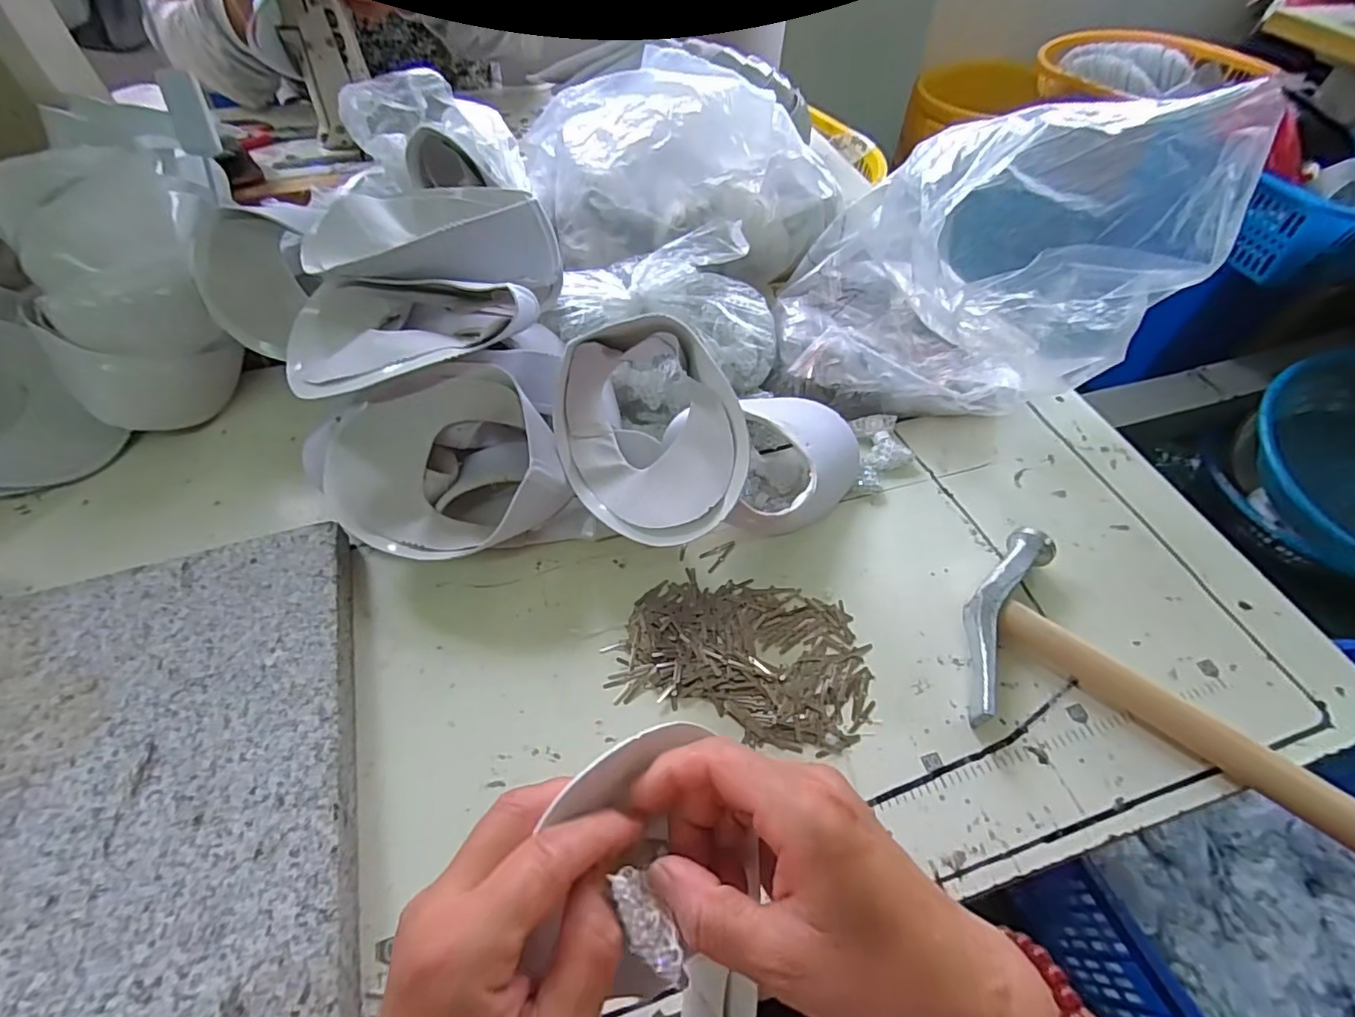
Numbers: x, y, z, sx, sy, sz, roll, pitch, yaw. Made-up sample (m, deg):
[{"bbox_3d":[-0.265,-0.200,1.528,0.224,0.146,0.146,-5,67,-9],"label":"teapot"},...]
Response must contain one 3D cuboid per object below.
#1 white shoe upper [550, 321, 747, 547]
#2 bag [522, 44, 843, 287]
[{"bbox_3d":[-0.006,-0.048,0.390,0.078,0.122,0.155,6,45,-57],"label":"white shoe upper"},{"bbox_3d":[0.018,-0.332,0.570,0.290,0.128,0.261,-15,56,-13],"label":"bag"}]

